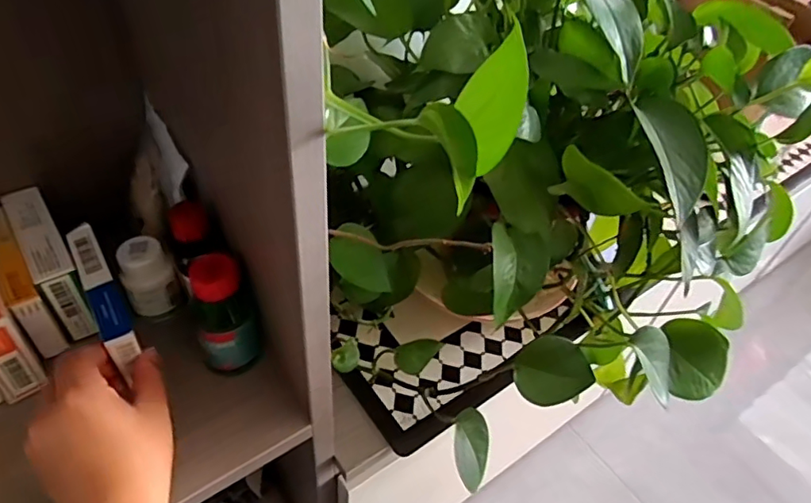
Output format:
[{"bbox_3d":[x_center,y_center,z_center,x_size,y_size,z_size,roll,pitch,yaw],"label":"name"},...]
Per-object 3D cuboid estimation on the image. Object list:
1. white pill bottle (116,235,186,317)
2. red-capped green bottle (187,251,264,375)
[{"bbox_3d":[-0.196,0.022,0.419,0.036,0.060,0.033,-17,50,-22],"label":"white pill bottle"},{"bbox_3d":[-0.128,0.047,0.383,0.033,0.097,0.031,-13,49,-18],"label":"red-capped green bottle"}]

